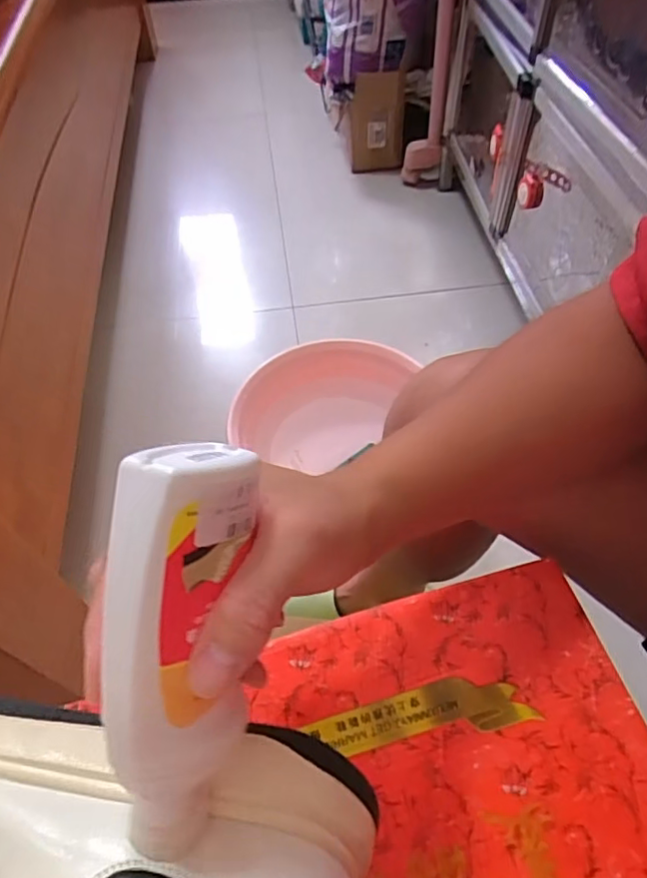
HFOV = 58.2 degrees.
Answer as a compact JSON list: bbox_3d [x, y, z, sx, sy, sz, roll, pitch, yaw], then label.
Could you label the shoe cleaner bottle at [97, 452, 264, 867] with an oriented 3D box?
[{"bbox_3d":[-0.044,0.070,0.186,0.035,0.043,0.133,6,98,6],"label":"shoe cleaner bottle"}]

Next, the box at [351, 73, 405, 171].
[{"bbox_3d":[0.126,-0.730,1.339,0.115,0.227,0.068,3,54,4],"label":"box"}]

